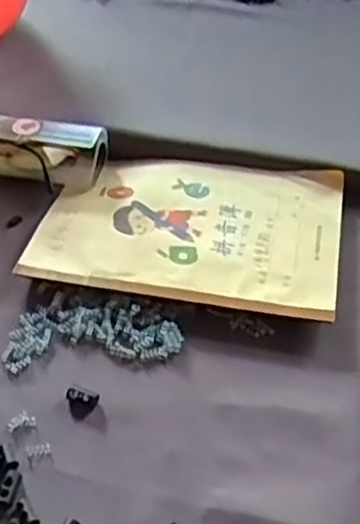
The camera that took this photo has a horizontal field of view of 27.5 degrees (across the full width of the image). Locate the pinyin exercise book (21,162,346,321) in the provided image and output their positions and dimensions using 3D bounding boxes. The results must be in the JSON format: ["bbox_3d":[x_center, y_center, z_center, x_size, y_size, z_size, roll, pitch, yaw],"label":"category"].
[{"bbox_3d":[0.007,-0.026,0.511,0.201,0.008,0.137,7,45,8],"label":"pinyin exercise book"}]

